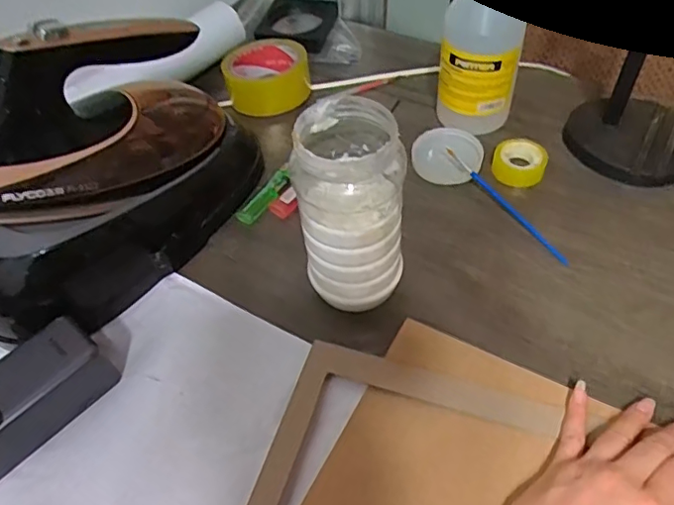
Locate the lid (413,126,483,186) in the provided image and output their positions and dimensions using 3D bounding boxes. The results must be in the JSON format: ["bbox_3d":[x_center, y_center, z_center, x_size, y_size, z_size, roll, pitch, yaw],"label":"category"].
[{"bbox_3d":[0.113,-0.099,0.572,0.067,0.020,0.064,-3,52,4],"label":"lid"}]

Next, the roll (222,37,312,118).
[{"bbox_3d":[-0.081,-0.206,0.653,0.094,0.050,0.094,-3,52,4],"label":"roll"}]

